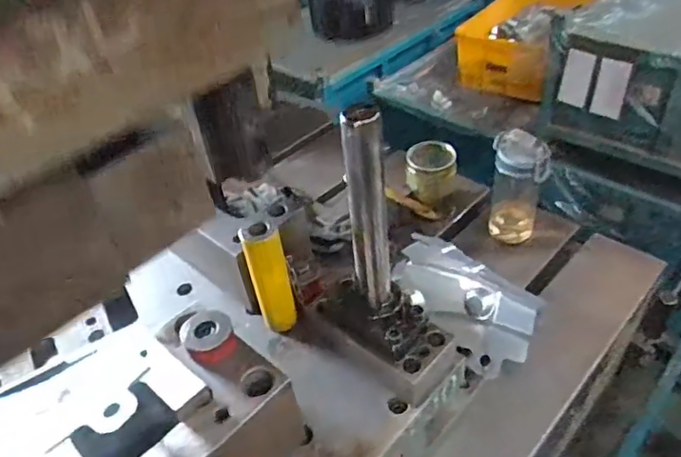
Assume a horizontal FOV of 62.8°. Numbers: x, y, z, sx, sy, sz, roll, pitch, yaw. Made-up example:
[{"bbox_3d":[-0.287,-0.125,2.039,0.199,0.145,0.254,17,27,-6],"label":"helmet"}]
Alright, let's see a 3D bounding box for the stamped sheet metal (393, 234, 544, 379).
[{"bbox_3d":[0.159,0.086,0.702,0.103,0.067,0.197,-33,47,-27],"label":"stamped sheet metal"}]

